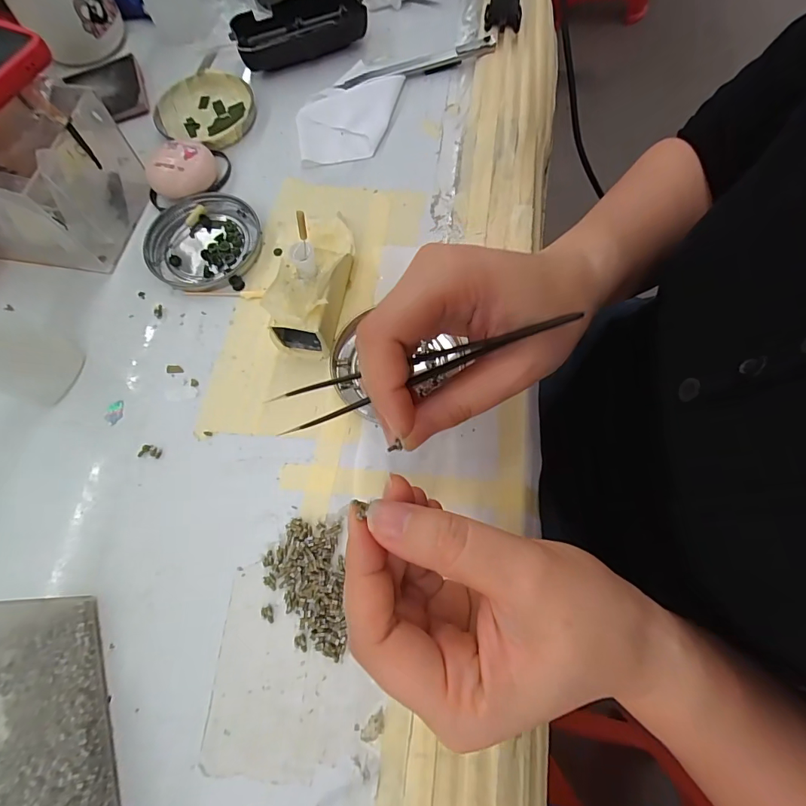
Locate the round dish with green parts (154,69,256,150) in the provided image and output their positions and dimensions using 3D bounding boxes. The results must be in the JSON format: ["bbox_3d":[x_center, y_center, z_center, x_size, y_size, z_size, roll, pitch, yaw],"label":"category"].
[{"bbox_3d":[-0.159,-0.240,0.345,0.084,0.011,0.073,24,73,10],"label":"round dish with green parts"}]

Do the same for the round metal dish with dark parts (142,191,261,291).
[{"bbox_3d":[-0.141,-0.115,0.300,0.077,0.008,0.076,-1,70,2],"label":"round metal dish with dark parts"}]

